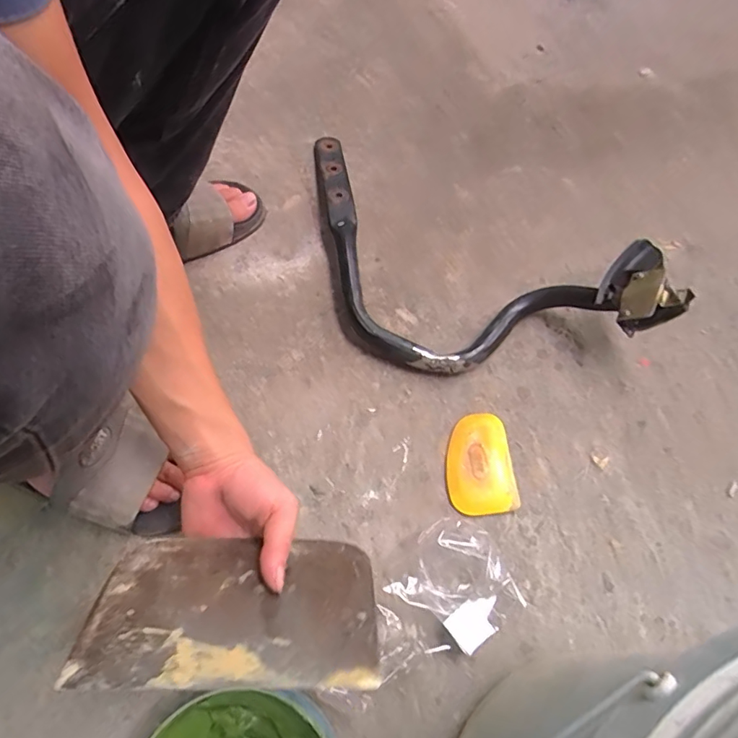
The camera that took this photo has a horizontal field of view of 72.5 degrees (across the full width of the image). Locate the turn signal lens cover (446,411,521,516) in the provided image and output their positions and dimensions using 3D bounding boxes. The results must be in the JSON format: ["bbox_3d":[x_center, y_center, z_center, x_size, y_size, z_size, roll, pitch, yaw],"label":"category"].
[{"bbox_3d":[0.112,0.096,0.514,0.066,0.009,0.102,-6,65,-2],"label":"turn signal lens cover"}]

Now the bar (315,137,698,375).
[{"bbox_3d":[0.118,-0.188,0.603,0.340,0.095,0.398,-8,65,-4],"label":"bar"}]

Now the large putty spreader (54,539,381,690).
[{"bbox_3d":[-0.090,0.162,0.346,0.186,0.004,0.109,2,27,-4],"label":"large putty spreader"}]

